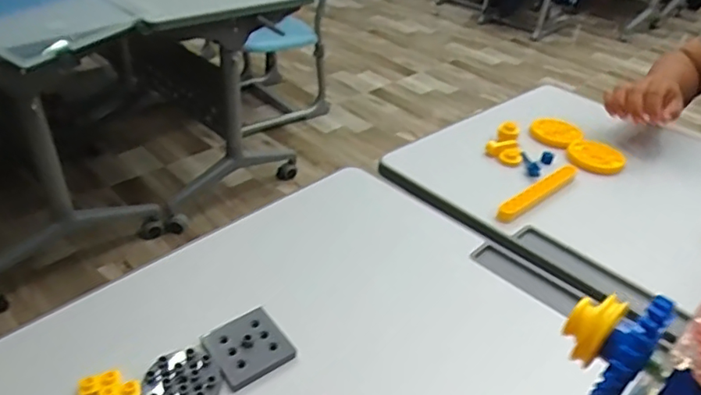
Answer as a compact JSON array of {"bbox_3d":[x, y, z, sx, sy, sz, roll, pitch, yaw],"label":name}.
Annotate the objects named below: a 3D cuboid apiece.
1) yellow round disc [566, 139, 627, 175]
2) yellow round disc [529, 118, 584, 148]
[{"bbox_3d":[0.367,-0.063,0.799,0.079,0.018,0.080,3,36,-2],"label":"yellow round disc"},{"bbox_3d":[0.338,-0.106,0.867,0.075,0.017,0.075,3,36,-2],"label":"yellow round disc"}]

